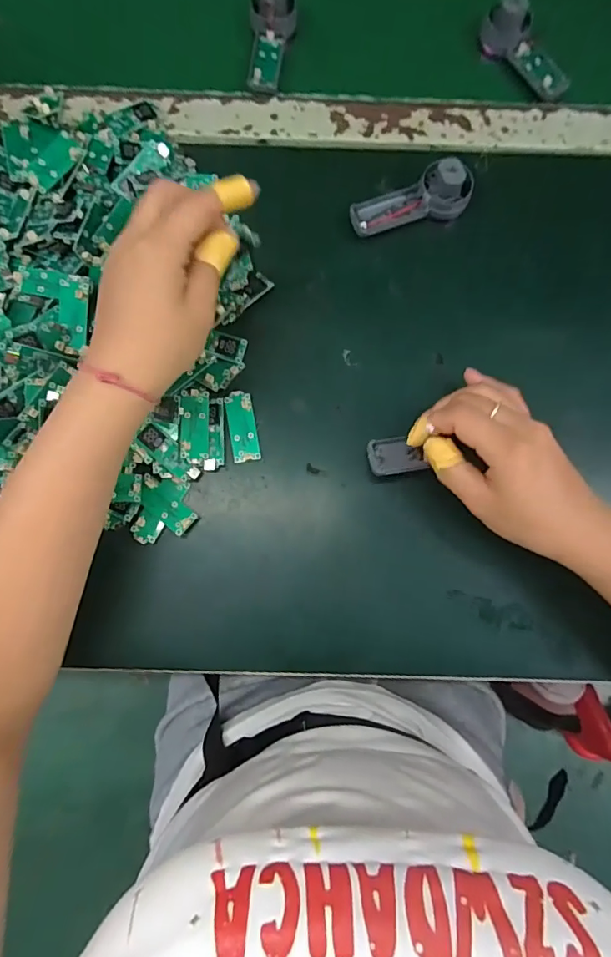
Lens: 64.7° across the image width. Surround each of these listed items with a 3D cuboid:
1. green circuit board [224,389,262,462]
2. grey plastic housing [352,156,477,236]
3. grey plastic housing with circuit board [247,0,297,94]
[{"bbox_3d":[-0.045,-0.037,0.342,0.019,0.004,0.050,-9,82,-3],"label":"green circuit board"},{"bbox_3d":[0.078,-0.207,0.359,0.090,0.034,0.032,-12,82,-4],"label":"grey plastic housing"},{"bbox_3d":[-0.030,-0.353,0.390,0.036,0.021,0.077,9,94,0],"label":"grey plastic housing with circuit board"}]

